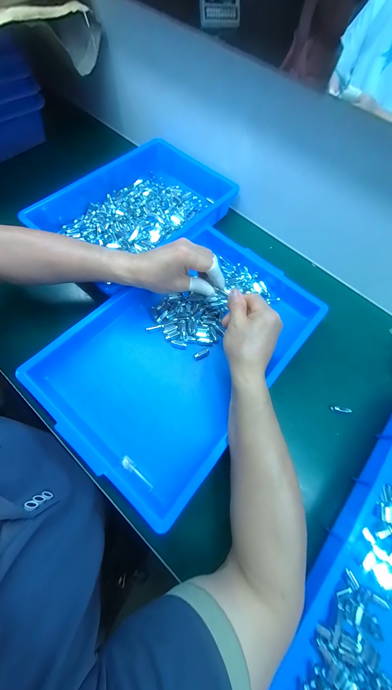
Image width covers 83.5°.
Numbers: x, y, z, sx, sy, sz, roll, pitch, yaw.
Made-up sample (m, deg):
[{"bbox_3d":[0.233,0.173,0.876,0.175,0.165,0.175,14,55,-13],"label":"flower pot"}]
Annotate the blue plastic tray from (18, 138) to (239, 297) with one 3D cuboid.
[{"bbox_3d":[-0.110,-0.277,0.458,0.240,0.068,0.358,40,76,11],"label":"blue plastic tray"}]

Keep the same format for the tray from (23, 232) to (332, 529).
[{"bbox_3d":[-0.014,-0.001,0.363,0.282,0.060,0.429,41,76,11],"label":"tray"}]

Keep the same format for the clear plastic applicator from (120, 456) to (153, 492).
[{"bbox_3d":[-0.081,0.176,0.300,0.056,0.009,0.011,38,75,10],"label":"clear plastic applicator"}]

